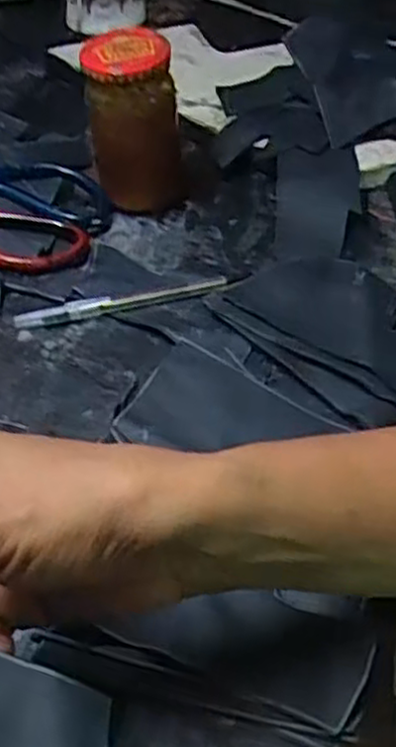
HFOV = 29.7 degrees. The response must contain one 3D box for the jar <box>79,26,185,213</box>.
[{"bbox_3d":[-0.043,-0.171,0.507,0.058,0.104,0.052,0,46,4],"label":"jar"}]

